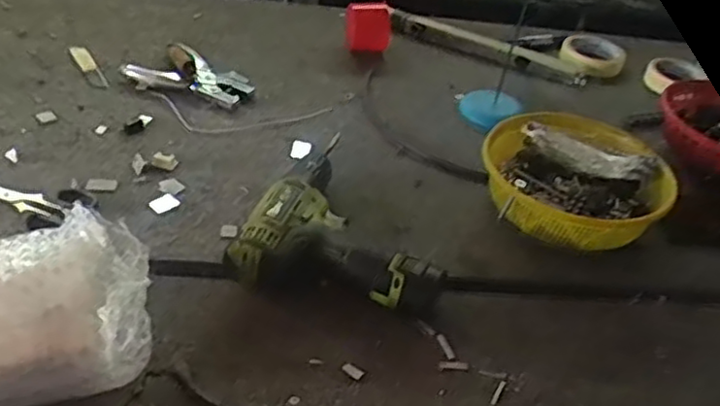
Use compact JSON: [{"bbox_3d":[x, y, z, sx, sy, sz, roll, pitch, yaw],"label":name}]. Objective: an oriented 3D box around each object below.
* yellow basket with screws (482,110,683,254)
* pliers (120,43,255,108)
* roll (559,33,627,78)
[{"bbox_3d":[0.221,-0.015,0.748,0.195,0.072,0.169,33,47,28],"label":"yellow basket with screws"},{"bbox_3d":[-0.214,-0.159,0.887,0.150,0.025,0.096,30,43,25],"label":"pliers"},{"bbox_3d":[0.359,-0.225,1.092,0.100,0.030,0.108,17,41,12],"label":"roll"}]

